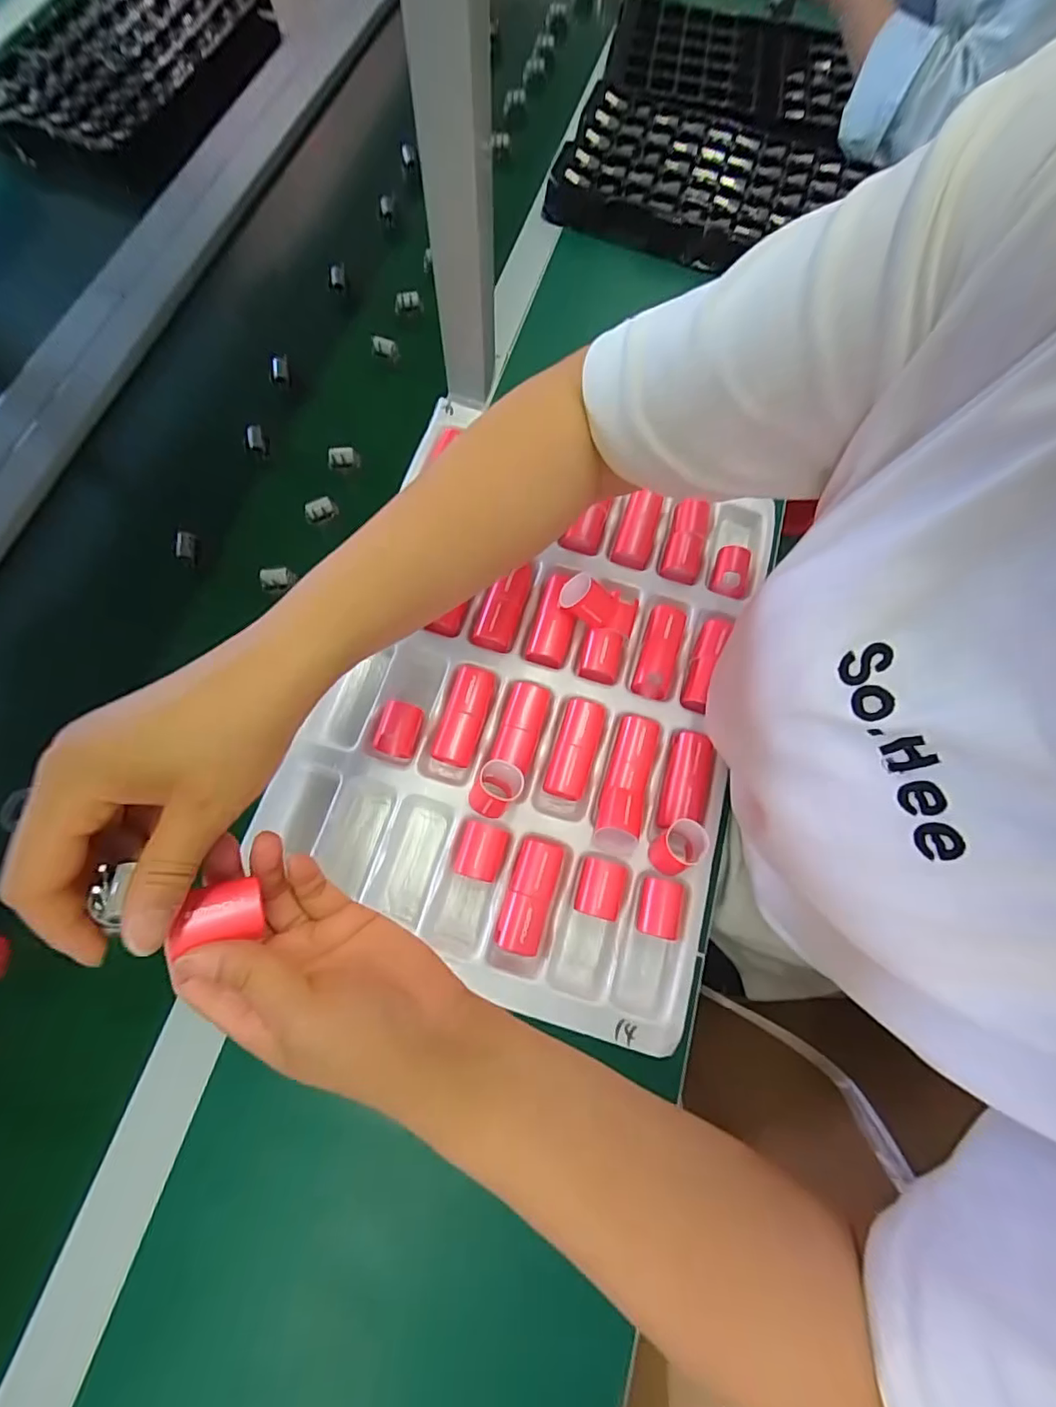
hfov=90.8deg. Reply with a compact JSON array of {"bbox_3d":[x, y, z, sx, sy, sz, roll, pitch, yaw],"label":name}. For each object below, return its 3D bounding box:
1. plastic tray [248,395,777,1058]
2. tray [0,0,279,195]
[{"bbox_3d":[0.022,-0.014,0.408,0.319,0.053,0.416,24,73,5],"label":"plastic tray"},{"bbox_3d":[-0.500,-0.805,0.651,0.261,0.037,0.390,12,72,1],"label":"tray"}]

